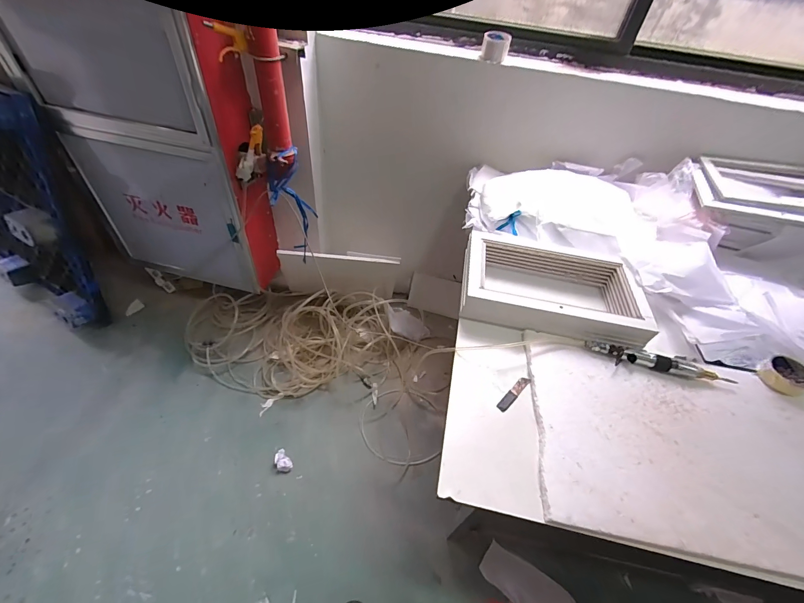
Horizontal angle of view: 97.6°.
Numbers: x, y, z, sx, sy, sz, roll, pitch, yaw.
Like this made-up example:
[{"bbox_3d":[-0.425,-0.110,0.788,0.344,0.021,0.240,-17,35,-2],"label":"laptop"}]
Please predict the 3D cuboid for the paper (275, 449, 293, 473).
[{"bbox_3d":[-0.460,0.617,1.356,0.058,0.033,0.083,-30,59,-28],"label":"paper"}]

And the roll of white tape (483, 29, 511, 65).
[{"bbox_3d":[0.316,-0.861,1.196,0.090,0.078,0.080,12,47,5],"label":"roll of white tape"}]

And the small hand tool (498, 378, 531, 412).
[{"bbox_3d":[0.235,0.193,0.740,0.021,0.004,0.103,37,54,25],"label":"small hand tool"}]

